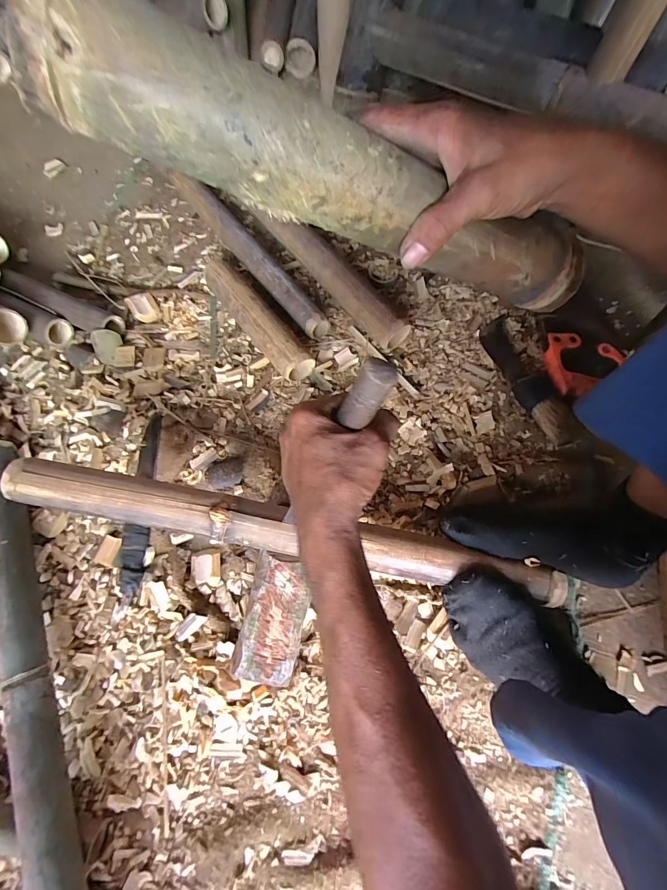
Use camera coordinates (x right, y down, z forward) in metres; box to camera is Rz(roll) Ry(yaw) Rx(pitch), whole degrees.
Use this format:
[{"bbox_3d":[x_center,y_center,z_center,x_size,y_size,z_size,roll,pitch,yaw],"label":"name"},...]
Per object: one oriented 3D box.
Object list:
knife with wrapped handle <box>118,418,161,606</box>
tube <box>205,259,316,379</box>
[{"bbox_3d":[-0.277,0.082,0.536,0.038,0.019,0.261,-1,69,1],"label":"knife with wrapped handle"},{"bbox_3d":[-0.129,-0.208,0.620,0.063,0.062,0.253,-38,73,-12],"label":"tube"}]

